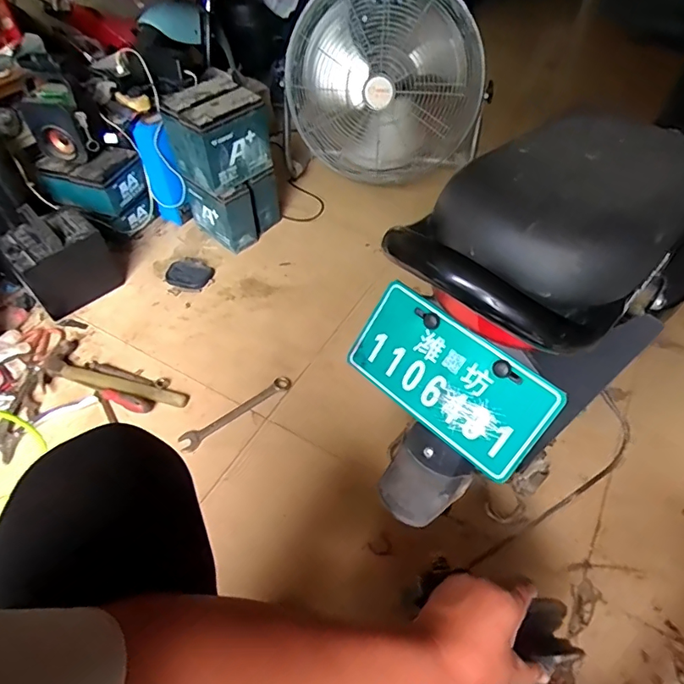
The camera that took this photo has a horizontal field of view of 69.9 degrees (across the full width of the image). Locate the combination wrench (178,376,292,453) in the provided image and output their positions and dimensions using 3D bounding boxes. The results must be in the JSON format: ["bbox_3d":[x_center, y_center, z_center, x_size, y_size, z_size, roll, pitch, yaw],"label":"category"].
[{"bbox_3d":[-0.204,0.138,0.964,0.242,0.010,0.037,-30,57,-21],"label":"combination wrench"}]

